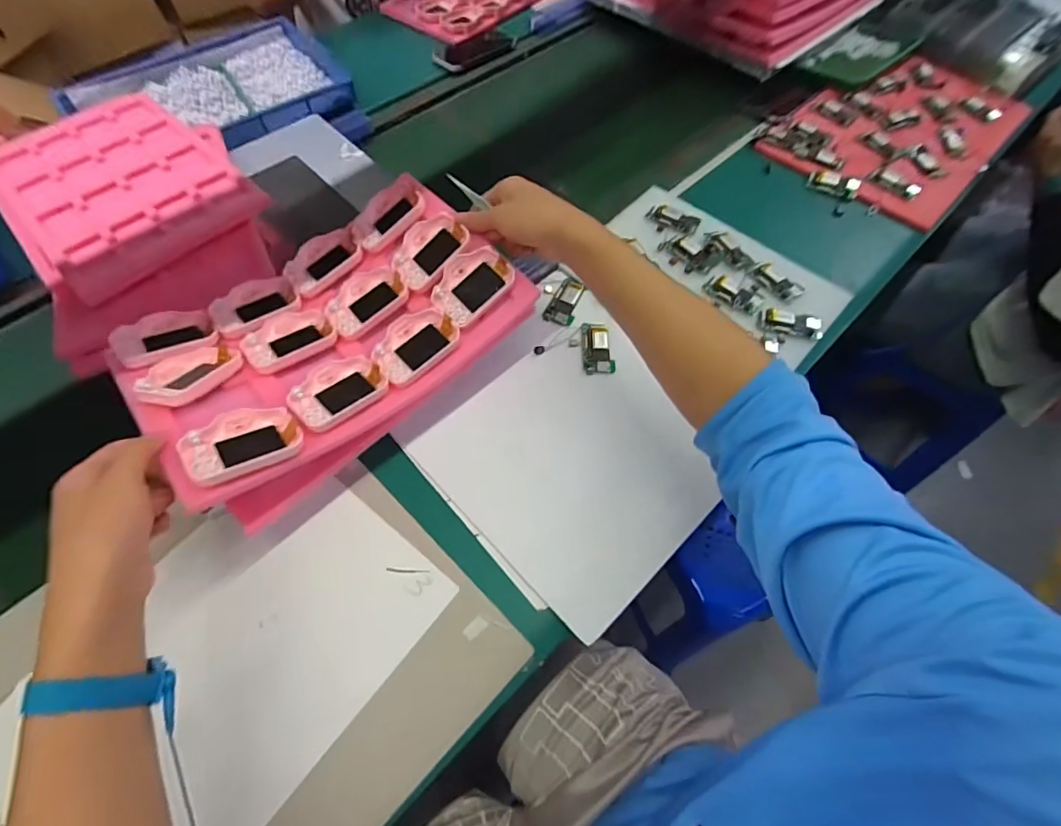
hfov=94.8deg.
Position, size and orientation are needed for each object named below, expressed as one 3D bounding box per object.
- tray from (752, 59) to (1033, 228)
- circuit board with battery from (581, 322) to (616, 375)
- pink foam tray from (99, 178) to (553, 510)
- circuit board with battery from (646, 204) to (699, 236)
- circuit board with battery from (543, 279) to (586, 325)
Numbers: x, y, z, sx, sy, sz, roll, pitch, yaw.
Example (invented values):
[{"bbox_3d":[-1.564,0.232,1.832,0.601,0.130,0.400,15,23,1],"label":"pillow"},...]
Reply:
[{"bbox_3d":[0.602,-0.477,0.798,0.282,0.022,0.440,41,69,20],"label":"tray"},{"bbox_3d":[0.081,-0.080,0.591,0.036,0.006,0.071,-3,61,-1],"label":"circuit board with battery"},{"bbox_3d":[-0.196,-0.092,0.482,0.346,0.059,0.230,-37,67,-17],"label":"pink foam tray"},{"bbox_3d":[0.199,-0.270,0.688,0.074,0.007,0.048,34,67,18],"label":"circuit board with battery"},{"bbox_3d":[0.044,-0.144,0.626,0.037,0.007,0.068,17,63,10],"label":"circuit board with battery"}]

